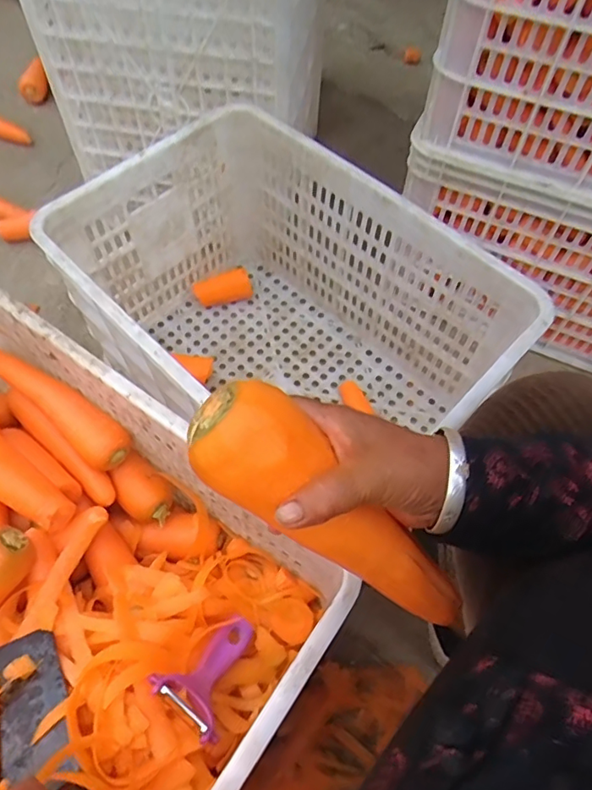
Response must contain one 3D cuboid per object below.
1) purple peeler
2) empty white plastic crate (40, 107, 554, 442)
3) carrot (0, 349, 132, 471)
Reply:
[{"bbox_3d":[-0.074,0.250,0.496,0.068,0.020,0.119,29,22,13],"label":"purple peeler"},{"bbox_3d":[-0.017,-0.076,0.700,0.496,0.305,0.340,39,64,18],"label":"empty white plastic crate"},{"bbox_3d":[-0.265,0.012,0.604,0.195,0.050,0.049,36,63,16],"label":"carrot"}]

